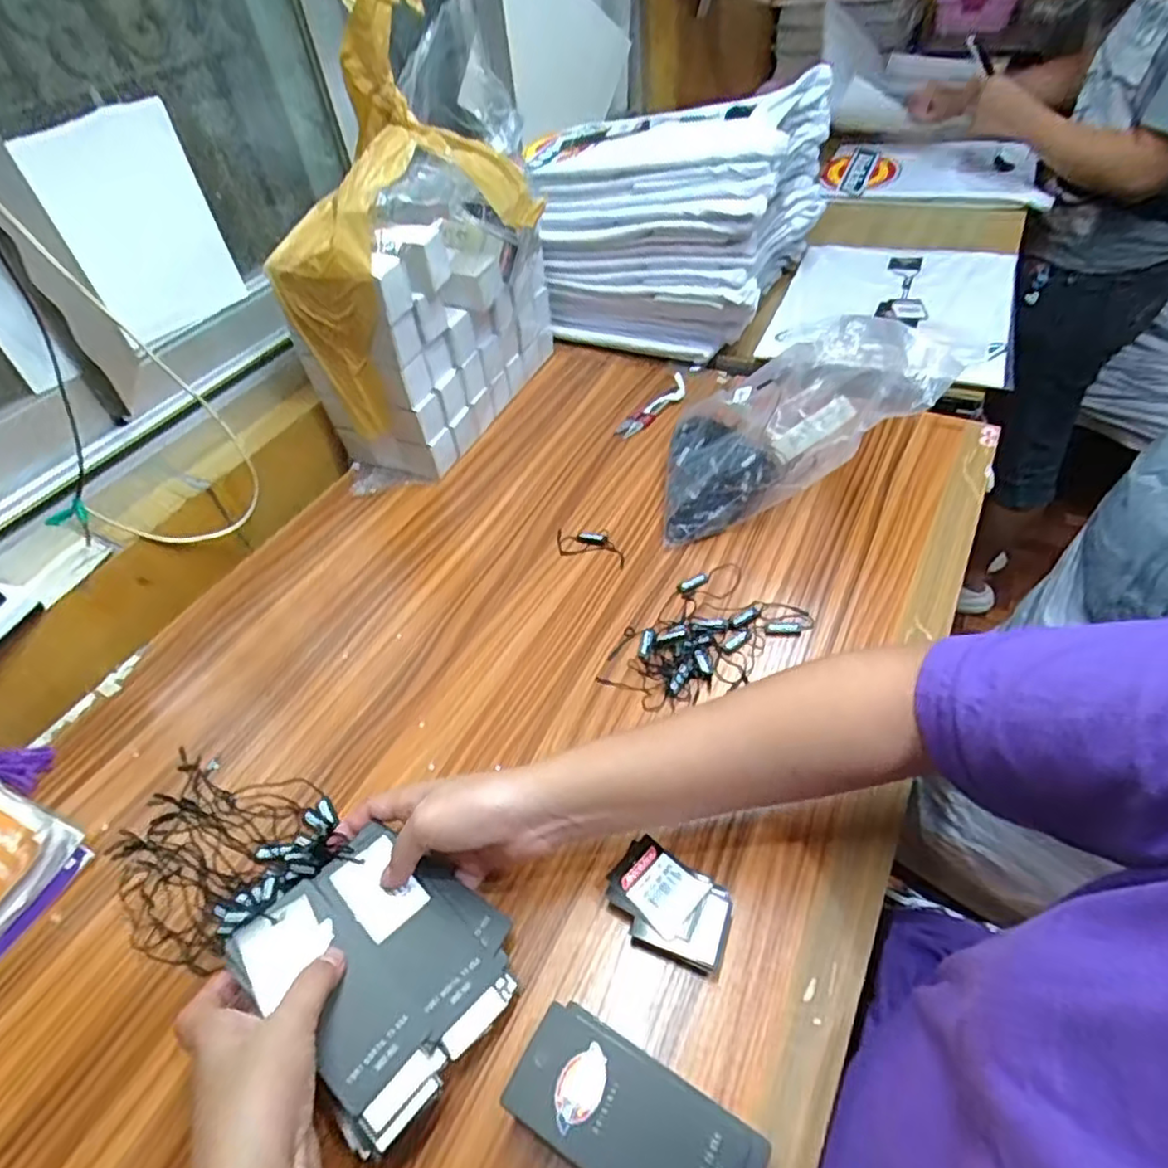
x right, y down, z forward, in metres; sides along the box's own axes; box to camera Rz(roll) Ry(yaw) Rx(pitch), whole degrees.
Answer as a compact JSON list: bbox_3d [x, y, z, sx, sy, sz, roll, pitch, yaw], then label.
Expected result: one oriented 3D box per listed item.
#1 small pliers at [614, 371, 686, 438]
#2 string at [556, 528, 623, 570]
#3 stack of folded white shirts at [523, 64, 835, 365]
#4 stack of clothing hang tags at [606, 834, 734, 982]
[{"bbox_3d":[0.083,-0.204,0.754,0.034,0.008,0.119,24,60,42],"label":"small pliers"},{"bbox_3d":[0.006,-0.036,0.613,0.069,0.004,0.040,7,49,13],"label":"string"},{"bbox_3d":[0.104,-0.439,0.819,0.305,0.233,0.266,15,51,19],"label":"stack of folded white shirts"},{"bbox_3d":[0.051,0.192,0.392,0.073,0.021,0.051,21,53,23],"label":"stack of clothing hang tags"}]

